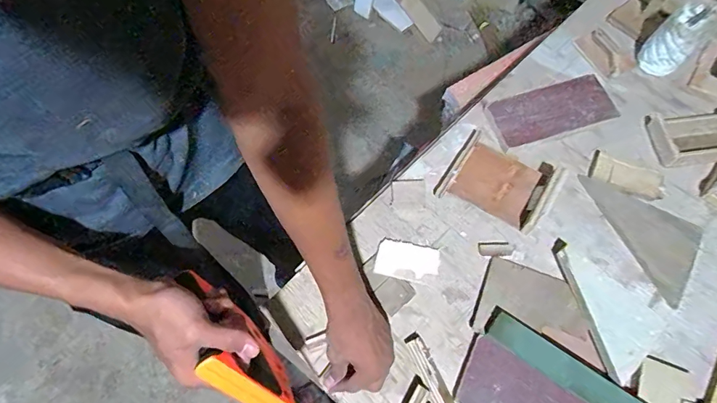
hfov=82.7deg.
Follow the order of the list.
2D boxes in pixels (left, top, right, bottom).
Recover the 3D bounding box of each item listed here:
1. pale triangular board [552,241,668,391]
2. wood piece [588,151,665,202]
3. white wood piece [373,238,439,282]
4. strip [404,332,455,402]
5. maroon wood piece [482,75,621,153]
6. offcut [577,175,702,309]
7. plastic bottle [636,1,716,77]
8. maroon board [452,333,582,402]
[{"bbox_3d":[0.339,0.131,0.540,0.093,0.024,0.182,-12,66,-3],"label":"pale triangular board"},{"bbox_3d":[0.411,-0.038,0.618,0.106,0.016,0.054,26,70,13],"label":"wood piece"},{"bbox_3d":[0.071,0.088,0.601,0.088,0.007,0.057,12,67,8],"label":"white wood piece"},{"bbox_3d":[0.099,0.235,0.529,0.027,0.023,0.130,-24,67,-8],"label":"strip"},{"bbox_3d":[0.321,-0.152,0.675,0.205,0.017,0.097,-16,66,-4],"label":"maroon wood piece"},{"bbox_3d":[0.428,0.035,0.594,0.100,0.009,0.201,-21,67,-7],"label":"offcut"},{"bbox_3d":[0.508,-0.264,0.655,0.060,0.108,0.066,-13,66,-3],"label":"plastic bottle"},{"bbox_3d":[0.224,0.255,0.508,0.195,0.013,0.086,26,79,14],"label":"maroon board"}]

